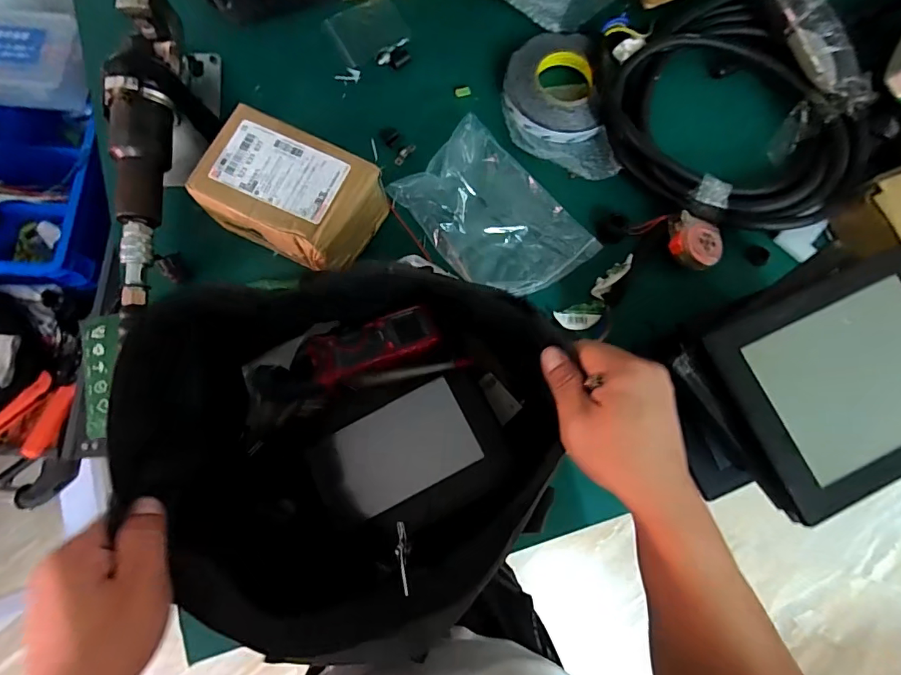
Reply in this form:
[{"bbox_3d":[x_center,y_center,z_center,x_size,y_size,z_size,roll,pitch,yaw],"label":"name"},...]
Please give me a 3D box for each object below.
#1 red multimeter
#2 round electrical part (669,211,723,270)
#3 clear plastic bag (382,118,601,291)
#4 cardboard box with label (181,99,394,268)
[{"bbox_3d":[-0.076,0.005,0.462,0.125,0.026,0.051,-20,79,-6],"label":"red multimeter"},{"bbox_3d":[0.294,-0.113,0.555,0.058,0.033,0.058,2,83,-14],"label":"round electrical part"},{"bbox_3d":[0.054,-0.144,0.558,0.220,0.031,0.144,43,80,7],"label":"clear plastic bag"},{"bbox_3d":[-0.175,-0.155,0.522,0.177,0.095,0.119,25,79,4],"label":"cardboard box with label"}]

